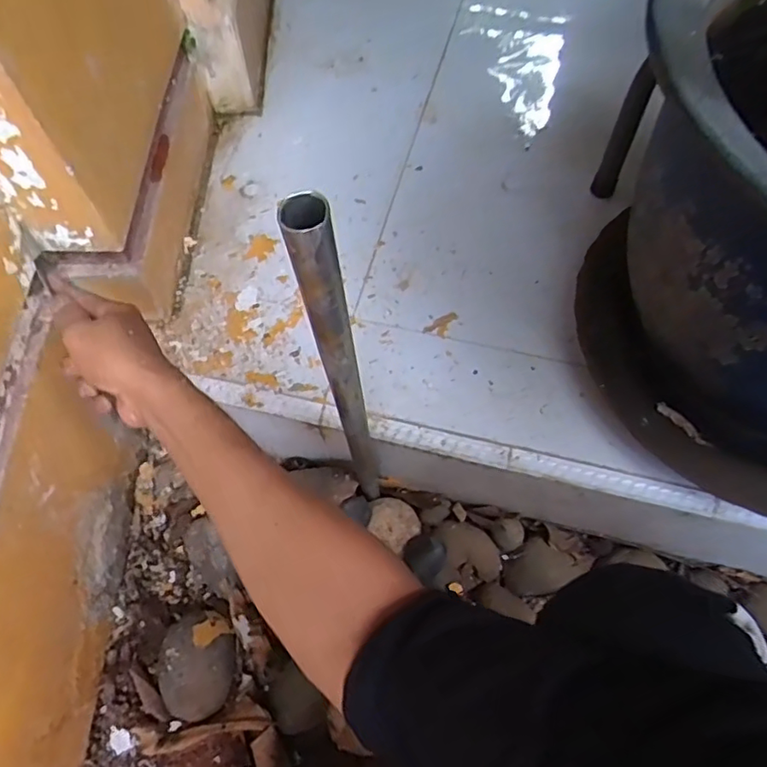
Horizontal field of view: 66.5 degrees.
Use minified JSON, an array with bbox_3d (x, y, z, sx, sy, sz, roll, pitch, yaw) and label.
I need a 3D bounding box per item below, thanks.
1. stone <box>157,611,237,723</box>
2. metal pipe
[{"bbox_3d":[-0.203,0.310,0.646,0.077,0.061,0.103,1,62,1],"label":"stone"},{"bbox_3d":[-0.025,0.013,0.414,0.027,0.382,0.020,-12,63,-6],"label":"metal pipe"}]

